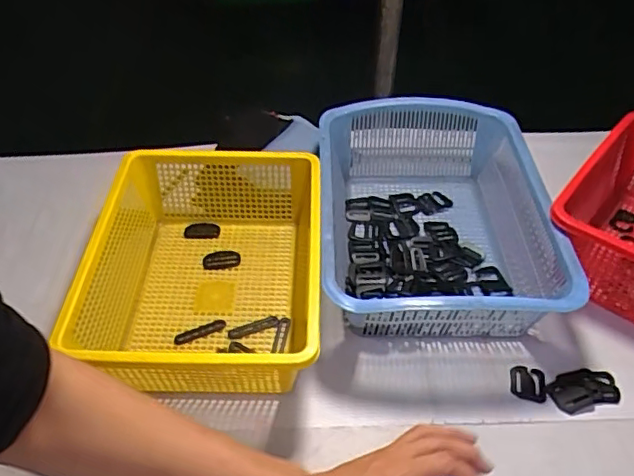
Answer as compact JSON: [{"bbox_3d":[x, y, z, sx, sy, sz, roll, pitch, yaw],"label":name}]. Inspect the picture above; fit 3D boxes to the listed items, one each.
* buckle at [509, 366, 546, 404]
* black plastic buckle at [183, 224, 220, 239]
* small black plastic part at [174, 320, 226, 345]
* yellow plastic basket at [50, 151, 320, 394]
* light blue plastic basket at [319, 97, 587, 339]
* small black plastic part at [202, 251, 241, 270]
[{"bbox_3d":[0.219,0.150,0.587,0.034,0.006,0.036,11,46,11],"label":"buckle"},{"bbox_3d":[-0.149,-0.008,0.735,0.045,0.007,0.026,-7,45,-6],"label":"black plastic buckle"},{"bbox_3d":[-0.130,0.105,0.630,0.057,0.013,0.011,-11,46,-11],"label":"small black plastic part"},{"bbox_3d":[-0.119,0.025,0.636,0.234,0.106,0.272,-1,45,0],"label":"yellow plastic basket"},{"bbox_3d":[0.136,-0.030,0.692,0.261,0.107,0.367,0,45,0],"label":"light blue plastic basket"},{"bbox_3d":[-0.118,0.029,0.699,0.046,0.010,0.021,-4,45,-4],"label":"small black plastic part"}]

